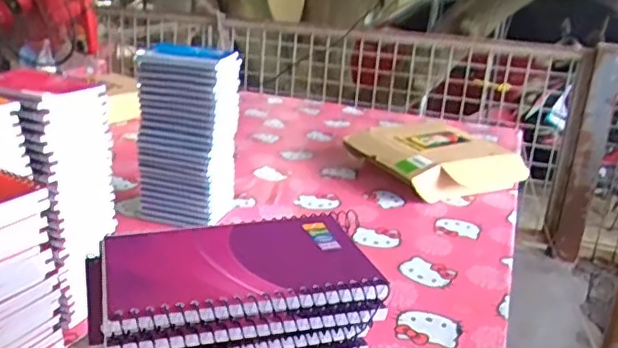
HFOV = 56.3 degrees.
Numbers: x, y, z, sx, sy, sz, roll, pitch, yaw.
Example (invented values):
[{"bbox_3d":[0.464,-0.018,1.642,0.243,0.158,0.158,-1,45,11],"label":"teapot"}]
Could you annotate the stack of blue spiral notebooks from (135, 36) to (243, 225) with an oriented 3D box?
[{"bbox_3d":[-0.186,-0.052,0.920,0.159,0.287,0.089,10,21,17],"label":"stack of blue spiral notebooks"}]

